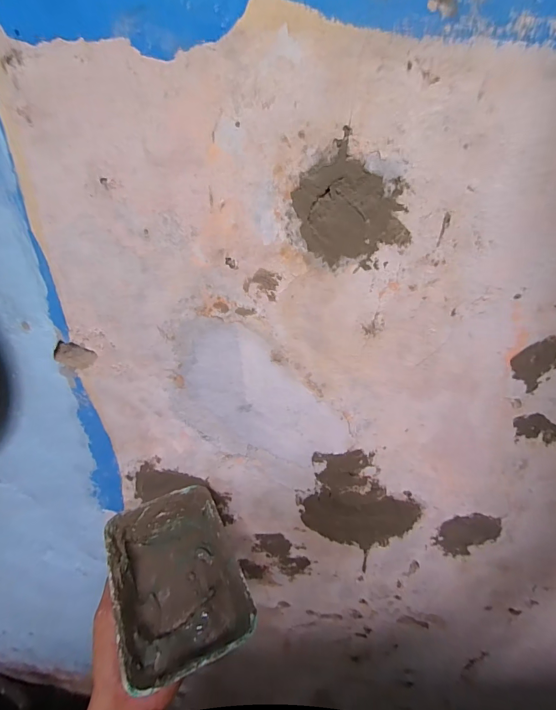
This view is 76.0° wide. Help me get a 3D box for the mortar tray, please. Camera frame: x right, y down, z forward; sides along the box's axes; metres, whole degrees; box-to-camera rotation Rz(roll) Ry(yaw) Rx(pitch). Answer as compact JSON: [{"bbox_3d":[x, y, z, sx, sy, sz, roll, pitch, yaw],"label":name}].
[{"bbox_3d":[-0.102,0.227,0.361,0.112,0.048,0.167,-13,35,-25],"label":"mortar tray"}]

